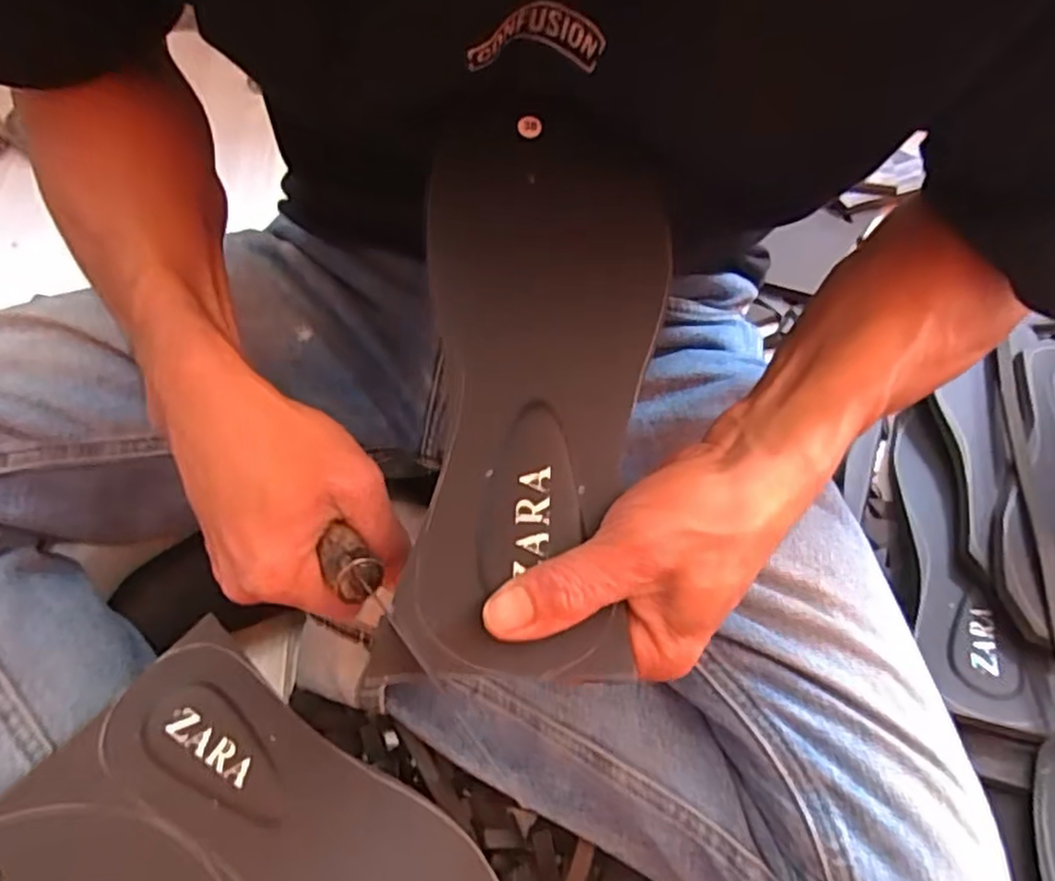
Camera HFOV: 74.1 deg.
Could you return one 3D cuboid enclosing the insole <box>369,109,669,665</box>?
[{"bbox_3d":[0.001,-0.034,0.278,0.098,0.010,0.244,6,72,3],"label":"insole"}]

